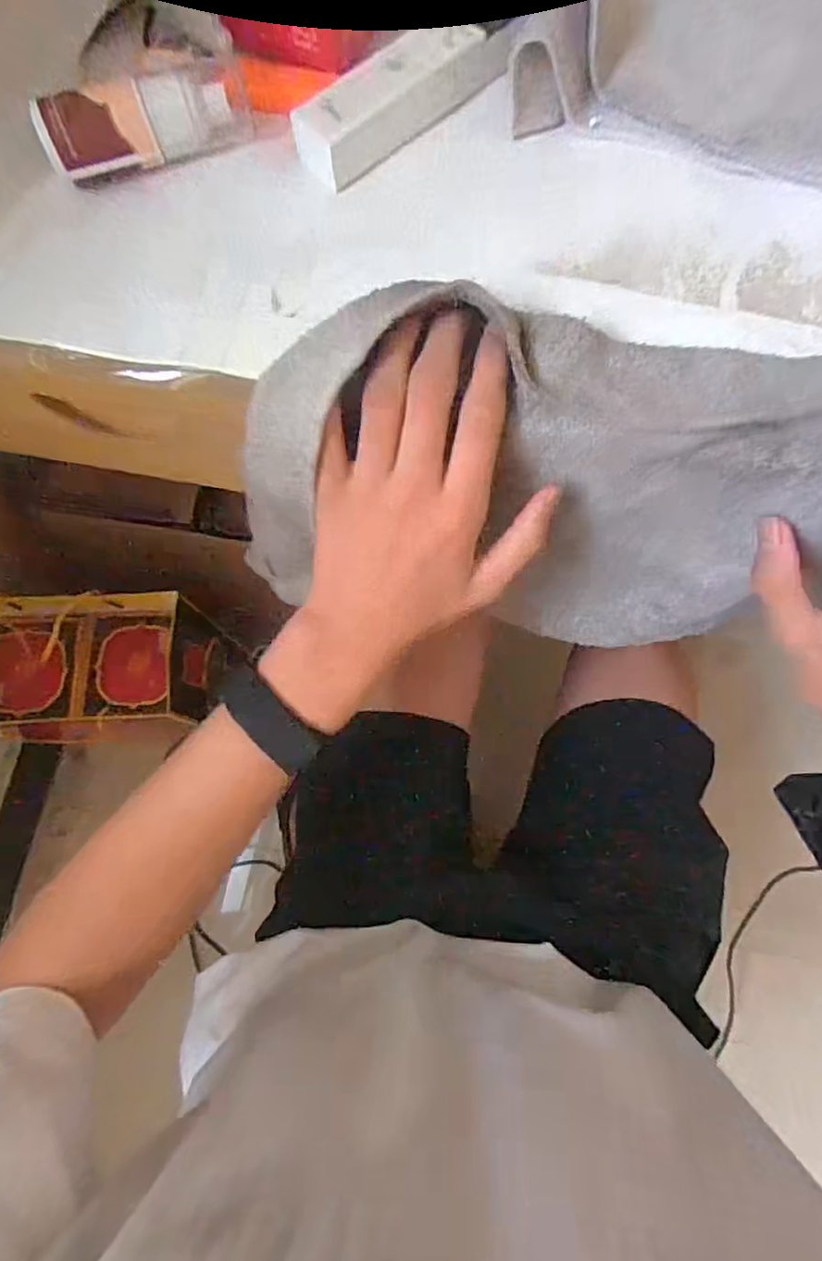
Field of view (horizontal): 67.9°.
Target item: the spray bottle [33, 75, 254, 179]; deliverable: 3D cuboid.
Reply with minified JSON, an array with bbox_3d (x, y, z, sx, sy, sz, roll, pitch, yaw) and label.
[{"bbox_3d":[-0.121,-0.234,0.281,0.092,0.029,0.025,-21,73,-4],"label":"spray bottle"}]

